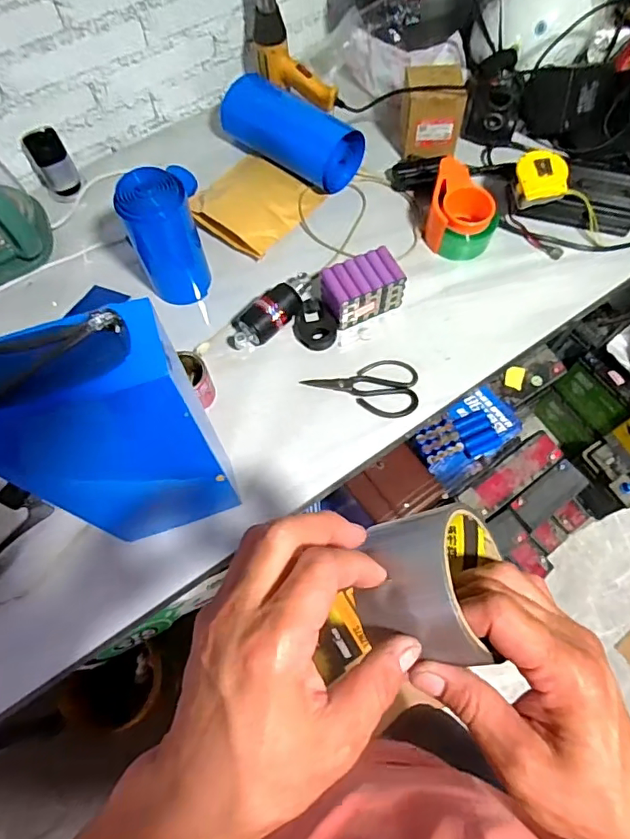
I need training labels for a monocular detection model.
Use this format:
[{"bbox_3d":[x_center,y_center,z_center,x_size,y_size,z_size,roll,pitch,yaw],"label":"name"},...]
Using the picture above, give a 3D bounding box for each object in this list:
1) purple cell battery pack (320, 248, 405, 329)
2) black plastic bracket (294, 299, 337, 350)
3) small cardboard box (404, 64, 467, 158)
[{"bbox_3d":[0.069,-0.196,0.765,0.111,0.063,0.072,-24,69,-9],"label":"purple cell battery pack"},{"bbox_3d":[0.001,-0.145,0.779,0.064,0.022,0.078,-1,67,0],"label":"black plastic bracket"},{"bbox_3d":[0.198,-0.528,0.877,0.106,0.109,0.089,7,67,4],"label":"small cardboard box"}]

